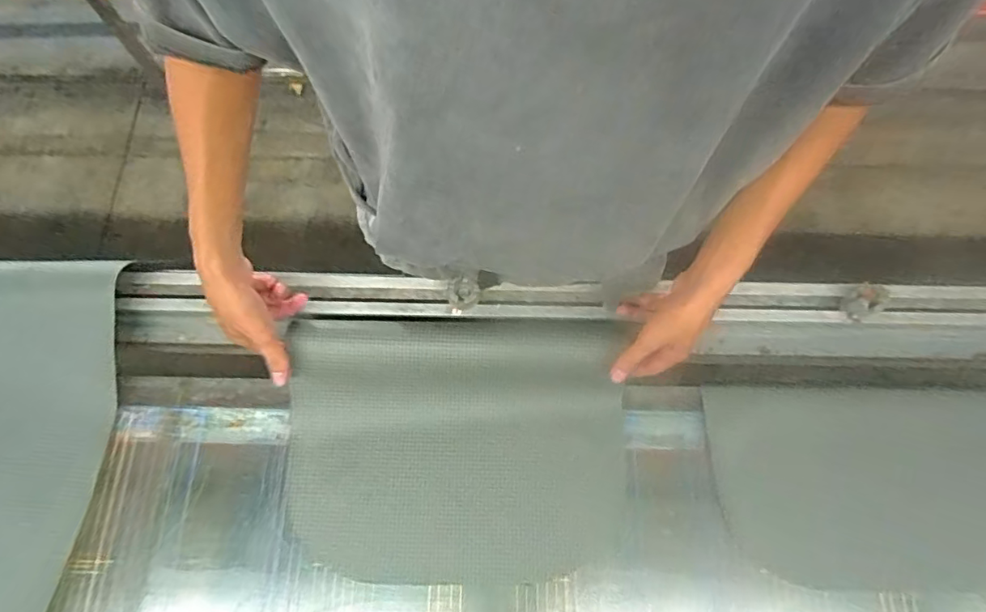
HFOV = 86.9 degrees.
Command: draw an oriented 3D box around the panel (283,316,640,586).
[{"bbox_3d":[-0.036,0.156,0.597,0.375,0.048,0.287,-1,75,-2],"label":"panel"}]

